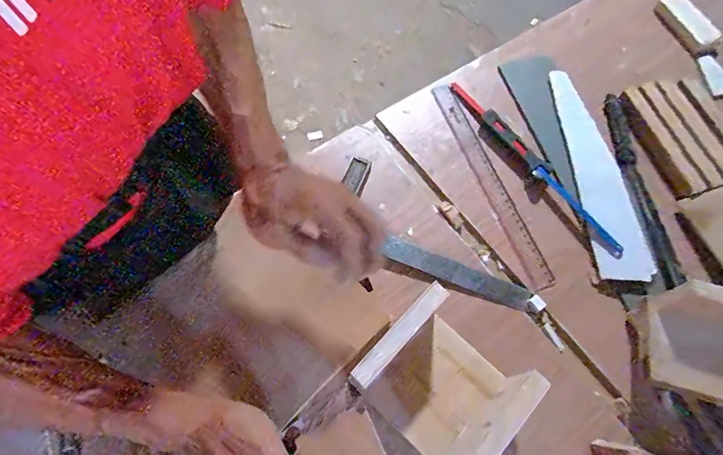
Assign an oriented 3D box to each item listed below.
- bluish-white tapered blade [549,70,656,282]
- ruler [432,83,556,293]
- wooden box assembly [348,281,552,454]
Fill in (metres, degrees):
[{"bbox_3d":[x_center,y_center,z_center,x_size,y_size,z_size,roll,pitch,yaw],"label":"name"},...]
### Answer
[{"bbox_3d":[0.297,-0.080,0.530,0.065,0.006,0.305,-3,65,-3],"label":"bluish-white tapered blade"},{"bbox_3d":[0.160,-0.064,0.532,0.034,0.004,0.304,-18,68,-8],"label":"ruler"},{"bbox_3d":[0.074,0.145,0.385,0.125,0.091,0.109,40,70,15],"label":"wooden box assembly"}]

